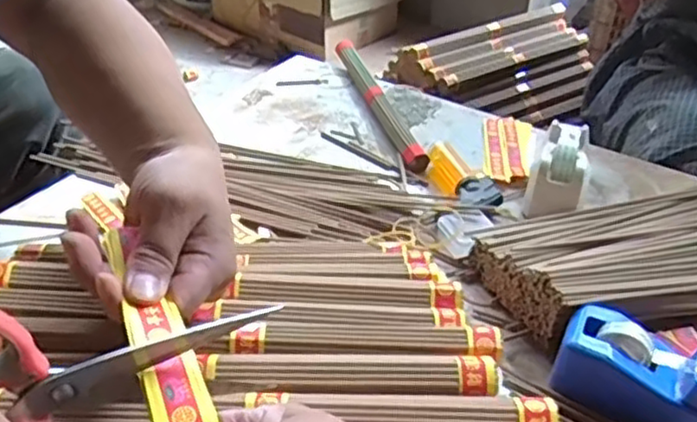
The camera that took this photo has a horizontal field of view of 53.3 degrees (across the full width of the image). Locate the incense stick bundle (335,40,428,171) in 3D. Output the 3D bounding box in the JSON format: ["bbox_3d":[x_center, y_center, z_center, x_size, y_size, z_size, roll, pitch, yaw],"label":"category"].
[{"bbox_3d":[0.032,-0.140,0.843,0.025,0.020,0.335,-7,37,-13],"label":"incense stick bundle"}]

